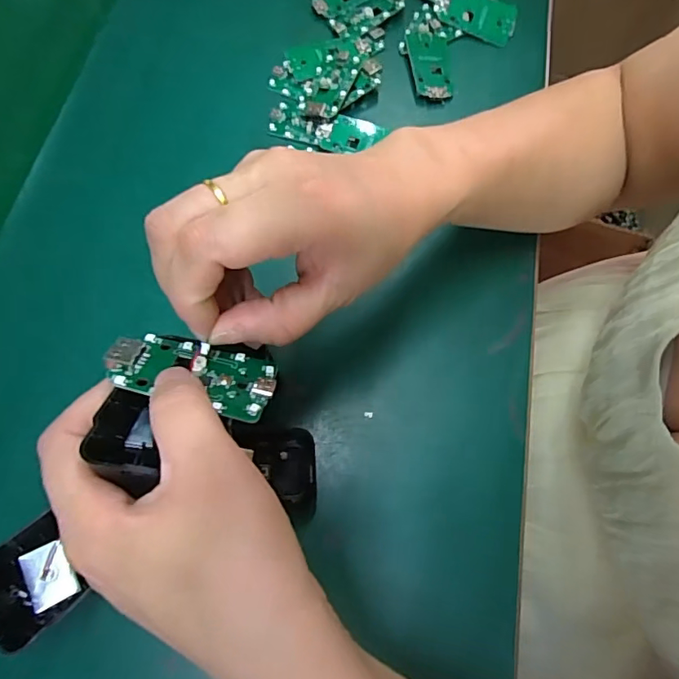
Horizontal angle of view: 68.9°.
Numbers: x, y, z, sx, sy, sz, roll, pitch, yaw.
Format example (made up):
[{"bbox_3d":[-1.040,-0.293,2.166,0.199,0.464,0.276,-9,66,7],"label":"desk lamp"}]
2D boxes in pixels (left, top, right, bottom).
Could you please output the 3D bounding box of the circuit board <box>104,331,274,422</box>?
[{"bbox_3d":[-0.057,0.011,0.192,0.063,0.006,0.031,14,42,3],"label":"circuit board"}]

